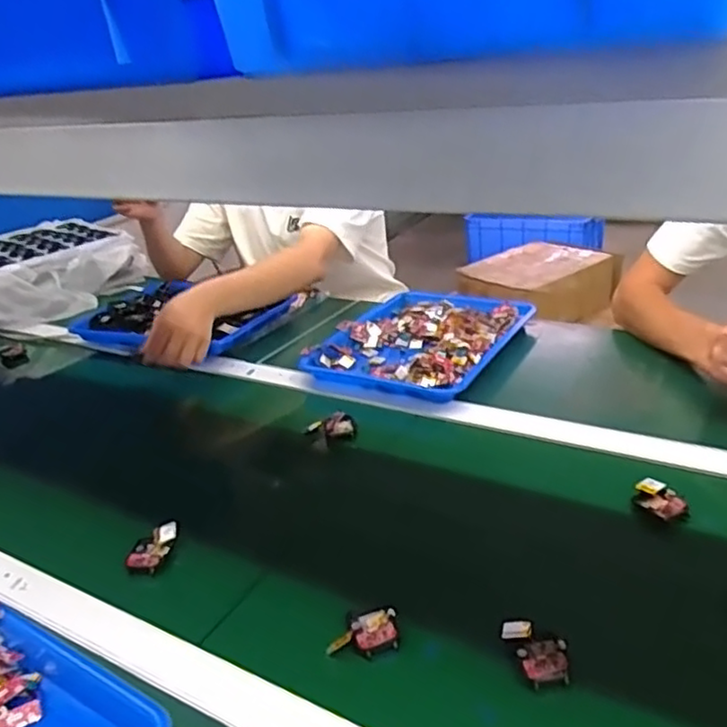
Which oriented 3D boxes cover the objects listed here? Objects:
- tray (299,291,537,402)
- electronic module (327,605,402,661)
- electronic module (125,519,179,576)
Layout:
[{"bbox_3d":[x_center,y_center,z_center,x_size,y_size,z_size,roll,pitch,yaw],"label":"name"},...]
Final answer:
[{"bbox_3d":[0.090,-0.032,1.000,0.236,0.046,0.302,9,30,31],"label":"tray"},{"bbox_3d":[0.000,0.214,0.534,0.055,0.017,0.036,-7,25,1],"label":"electronic module"},{"bbox_3d":[-0.202,0.176,0.653,0.028,0.025,0.053,5,28,25],"label":"electronic module"}]

